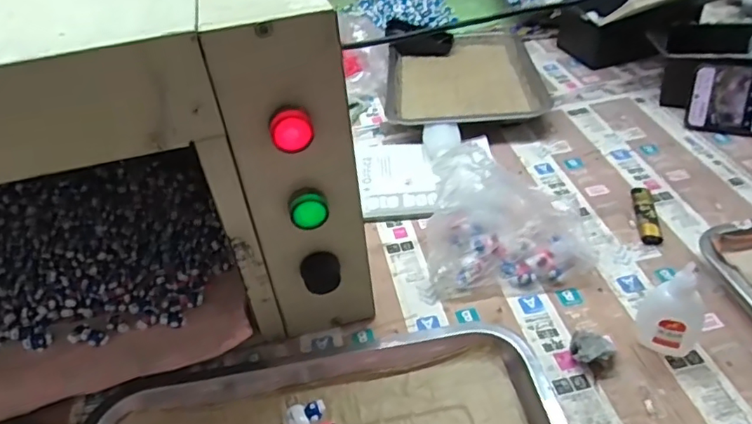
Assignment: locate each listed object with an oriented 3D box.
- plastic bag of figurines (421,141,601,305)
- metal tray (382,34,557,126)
[{"bbox_3d":[0.122,-0.005,0.547,0.156,0.094,0.136,-6,42,-1],"label":"plastic bag of figurines"},{"bbox_3d":[0.123,-0.207,0.822,0.211,0.029,0.288,-3,41,4],"label":"metal tray"}]

